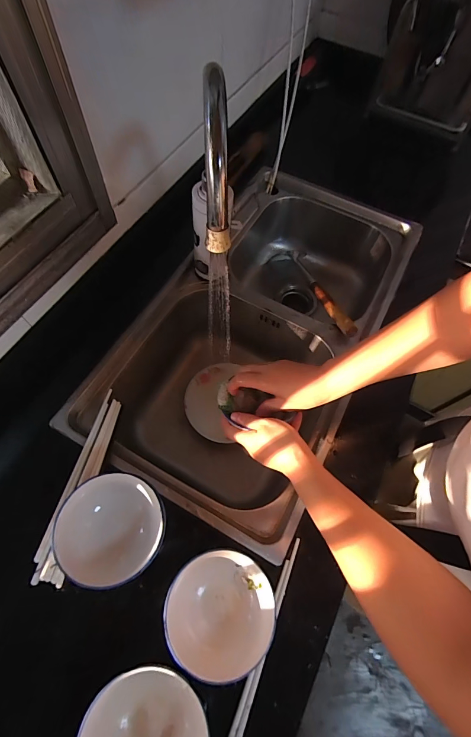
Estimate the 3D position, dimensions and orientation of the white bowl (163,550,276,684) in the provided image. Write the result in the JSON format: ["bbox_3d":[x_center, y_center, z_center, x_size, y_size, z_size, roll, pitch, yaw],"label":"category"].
[{"bbox_3d":[-0.018,0.287,0.403,0.123,0.061,0.118,1,64,-3],"label":"white bowl"}]

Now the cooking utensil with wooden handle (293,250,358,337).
[{"bbox_3d":[0.174,-0.169,0.703,0.023,0.024,0.297,-10,47,-8],"label":"cooking utensil with wooden handle"}]

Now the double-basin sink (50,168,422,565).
[{"bbox_3d":[0.053,-0.074,0.717,0.393,0.200,0.739,29,66,10],"label":"double-basin sink"}]

